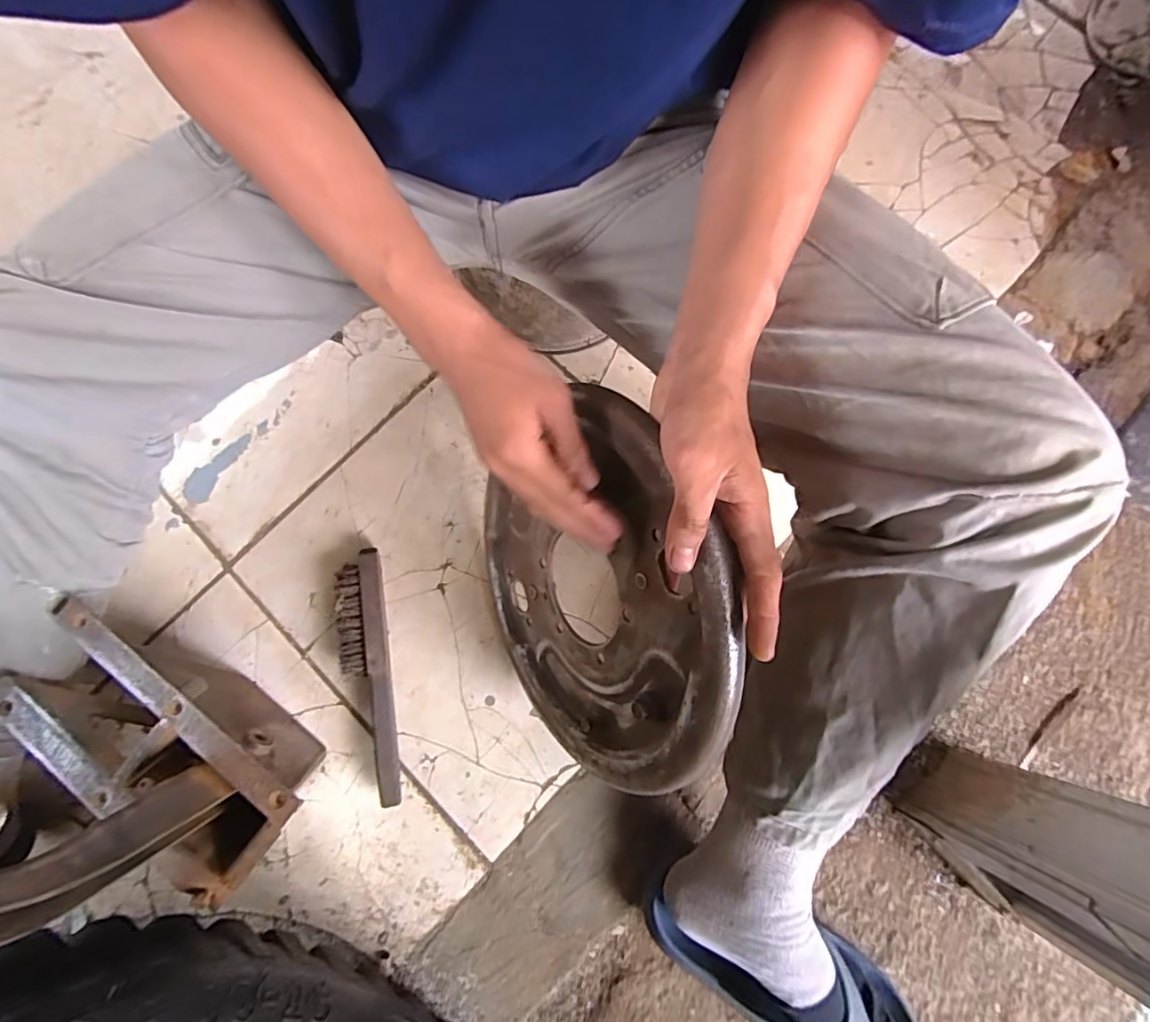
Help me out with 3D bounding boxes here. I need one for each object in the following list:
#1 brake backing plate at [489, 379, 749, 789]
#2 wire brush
[{"bbox_3d":[0.010,0.073,0.423,0.022,0.290,0.255,-9,74,-32],"label":"brake backing plate"},{"bbox_3d":[-0.201,0.159,0.541,0.043,0.039,0.236,-11,78,-1],"label":"wire brush"}]

